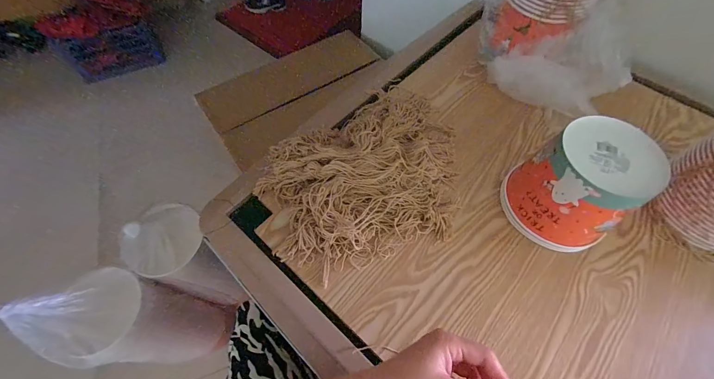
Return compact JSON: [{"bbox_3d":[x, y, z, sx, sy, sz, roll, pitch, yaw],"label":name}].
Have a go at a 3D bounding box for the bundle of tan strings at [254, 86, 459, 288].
[{"bbox_3d":[0.026,-0.030,0.514,0.380,0.062,0.284,-32,66,-17],"label":"bundle of tan strings"}]

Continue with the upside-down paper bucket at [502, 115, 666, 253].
[{"bbox_3d":[0.324,-0.003,0.453,0.142,0.152,0.152,0,61,-1],"label":"upside-down paper bucket"}]

